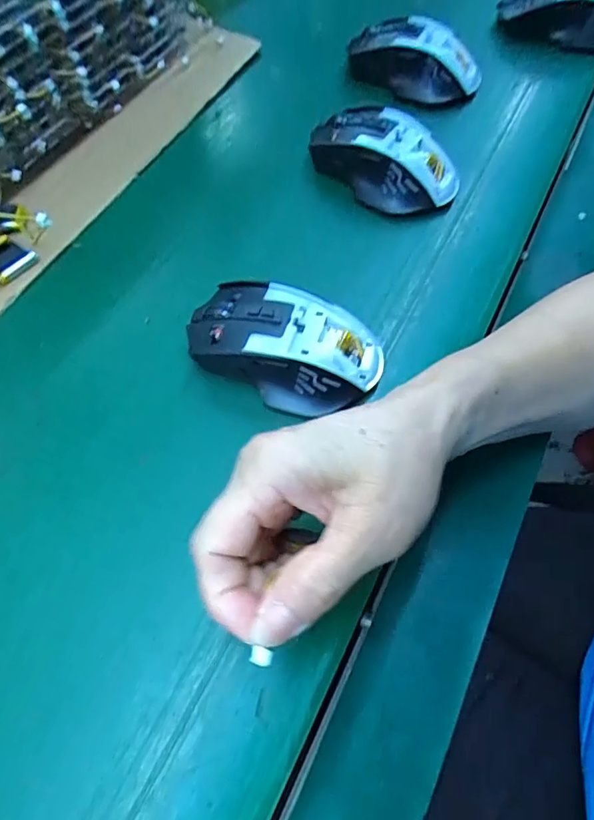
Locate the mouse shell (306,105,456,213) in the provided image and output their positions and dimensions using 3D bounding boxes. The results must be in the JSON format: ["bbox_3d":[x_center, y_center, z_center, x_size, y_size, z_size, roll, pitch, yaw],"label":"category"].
[{"bbox_3d":[0.063,-0.184,0.377,0.111,0.037,0.065,29,66,16],"label":"mouse shell"}]

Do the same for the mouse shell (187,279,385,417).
[{"bbox_3d":[-0.009,-0.039,0.306,0.113,0.037,0.067,14,62,8],"label":"mouse shell"}]

